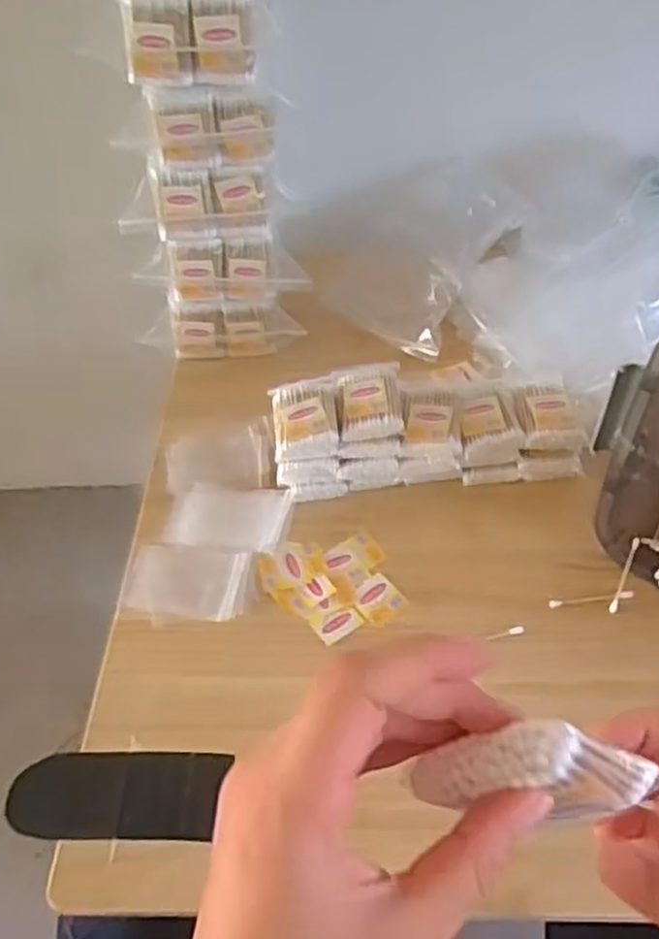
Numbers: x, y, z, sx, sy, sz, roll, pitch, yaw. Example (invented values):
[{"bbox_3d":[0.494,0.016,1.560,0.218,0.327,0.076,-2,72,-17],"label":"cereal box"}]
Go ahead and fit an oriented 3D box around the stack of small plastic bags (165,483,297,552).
[{"bbox_3d":[-0.092,0.044,0.718,0.107,0.006,0.070,5,48,6],"label":"stack of small plastic bags"}]

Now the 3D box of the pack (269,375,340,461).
[{"bbox_3d":[-0.022,-0.048,0.708,0.060,0.027,0.080,-7,48,-5],"label":"pack"}]

